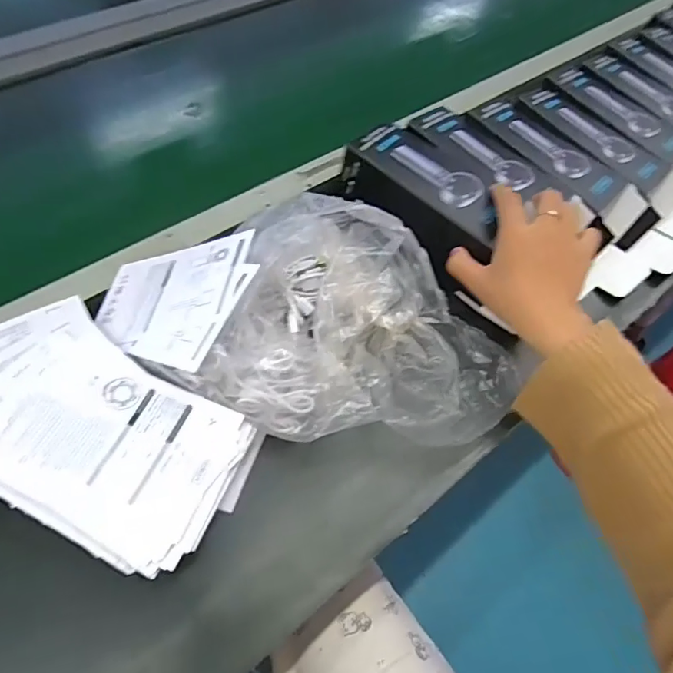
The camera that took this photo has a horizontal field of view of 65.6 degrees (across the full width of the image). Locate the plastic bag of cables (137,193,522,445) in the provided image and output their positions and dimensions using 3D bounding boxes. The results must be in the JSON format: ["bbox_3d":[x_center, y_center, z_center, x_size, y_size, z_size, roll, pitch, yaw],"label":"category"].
[{"bbox_3d":[0.022,0.000,0.394,0.244,0.087,0.179,22,58,9],"label":"plastic bag of cables"}]

